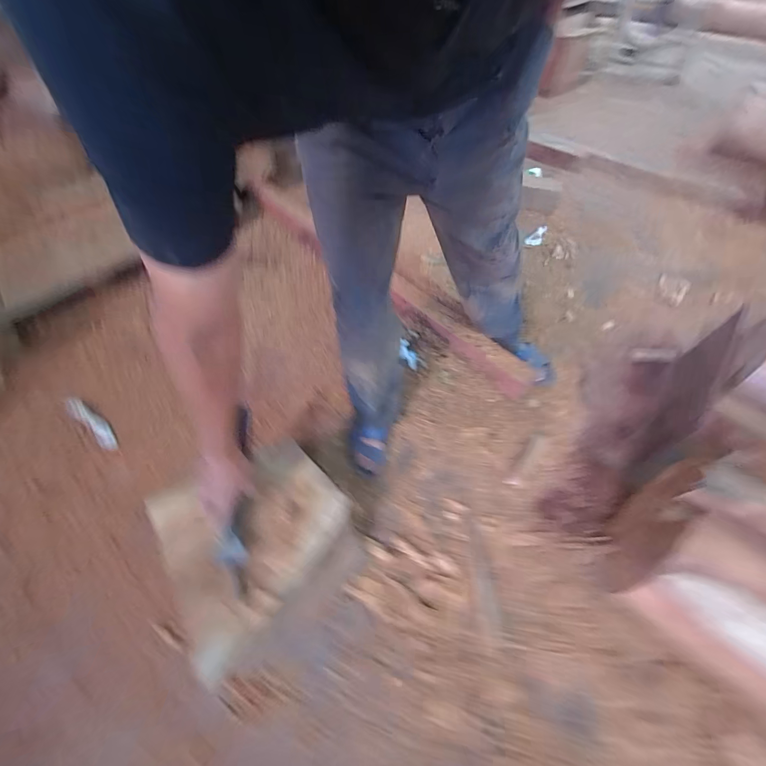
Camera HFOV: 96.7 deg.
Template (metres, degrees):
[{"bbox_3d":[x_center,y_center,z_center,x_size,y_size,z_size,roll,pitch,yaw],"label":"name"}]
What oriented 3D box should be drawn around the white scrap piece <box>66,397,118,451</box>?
[{"bbox_3d":[-0.820,0.105,0.952,0.231,0.025,0.049,30,60,20],"label":"white scrap piece"}]

